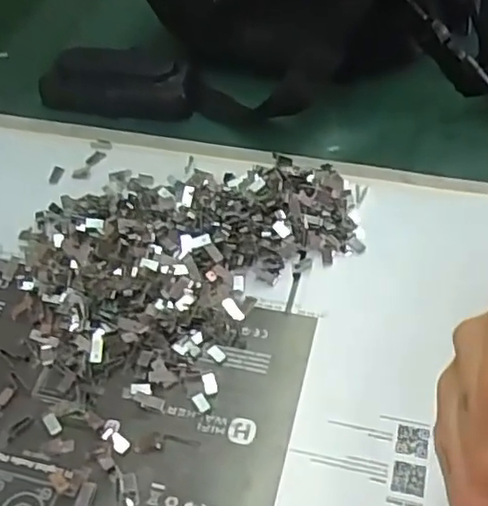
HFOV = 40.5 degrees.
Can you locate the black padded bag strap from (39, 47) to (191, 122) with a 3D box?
[{"bbox_3d":[-0.088,-0.118,0.455,0.101,0.031,0.033,7,50,9],"label":"black padded bag strap"}]

